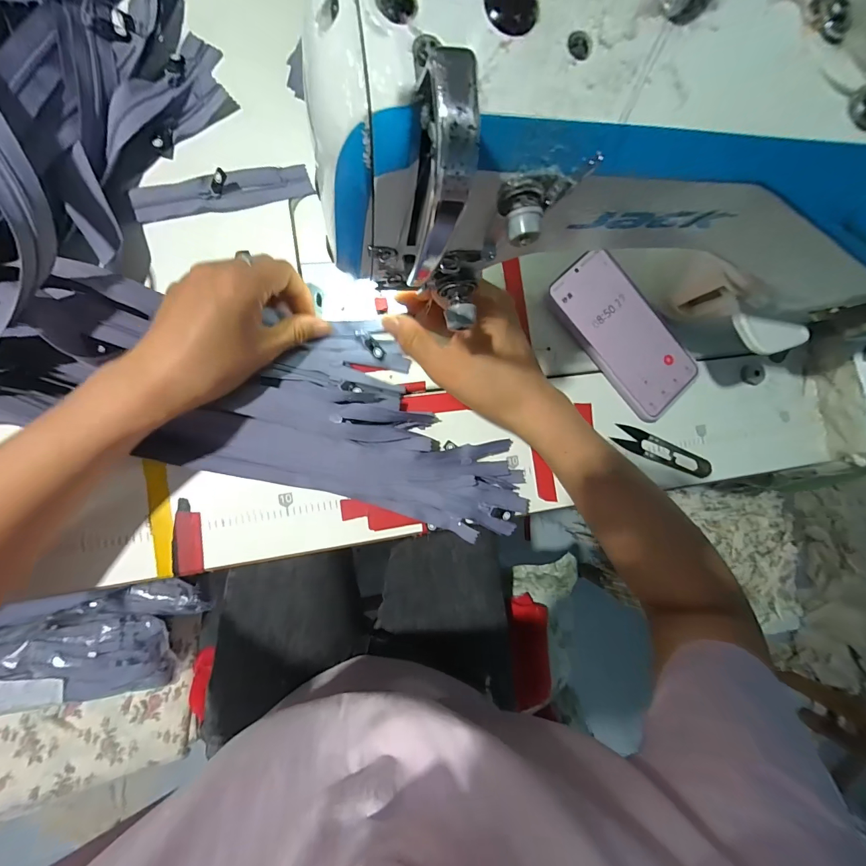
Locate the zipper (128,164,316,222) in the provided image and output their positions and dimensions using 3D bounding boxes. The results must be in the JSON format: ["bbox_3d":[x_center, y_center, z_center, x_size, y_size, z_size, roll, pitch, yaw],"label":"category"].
[{"bbox_3d":[-0.169,-0.198,0.309,0.136,0.017,0.028,-15,95,-11],"label":"zipper"}]

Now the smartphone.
[{"bbox_3d":[0.178,-0.091,0.351,0.077,0.007,0.156,-41,96,-7],"label":"smartphone"}]

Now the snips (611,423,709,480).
[{"bbox_3d":[0.217,0.018,0.360,0.101,0.006,0.023,22,84,-7],"label":"snips"}]

